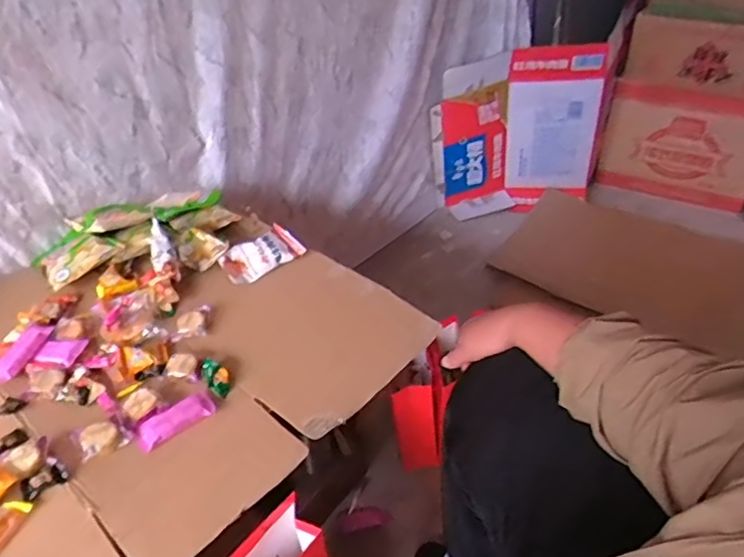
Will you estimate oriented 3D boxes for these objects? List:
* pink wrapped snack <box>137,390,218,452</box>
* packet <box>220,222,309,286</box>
[{"bbox_3d":[-0.247,0.177,0.703,0.097,0.011,0.039,-31,47,-31],"label":"pink wrapped snack"},{"bbox_3d":[-0.191,-0.046,0.948,0.134,0.037,0.068,-29,45,-29],"label":"packet"}]

